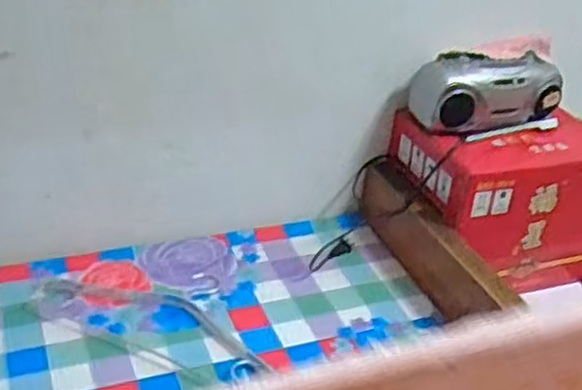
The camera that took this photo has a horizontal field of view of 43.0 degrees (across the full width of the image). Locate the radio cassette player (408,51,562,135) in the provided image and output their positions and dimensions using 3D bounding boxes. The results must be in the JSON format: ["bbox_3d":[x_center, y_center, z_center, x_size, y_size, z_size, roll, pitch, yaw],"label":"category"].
[{"bbox_3d":[0.342,-0.188,1.275,0.262,0.106,0.125,-6,34,-21],"label":"radio cassette player"}]

